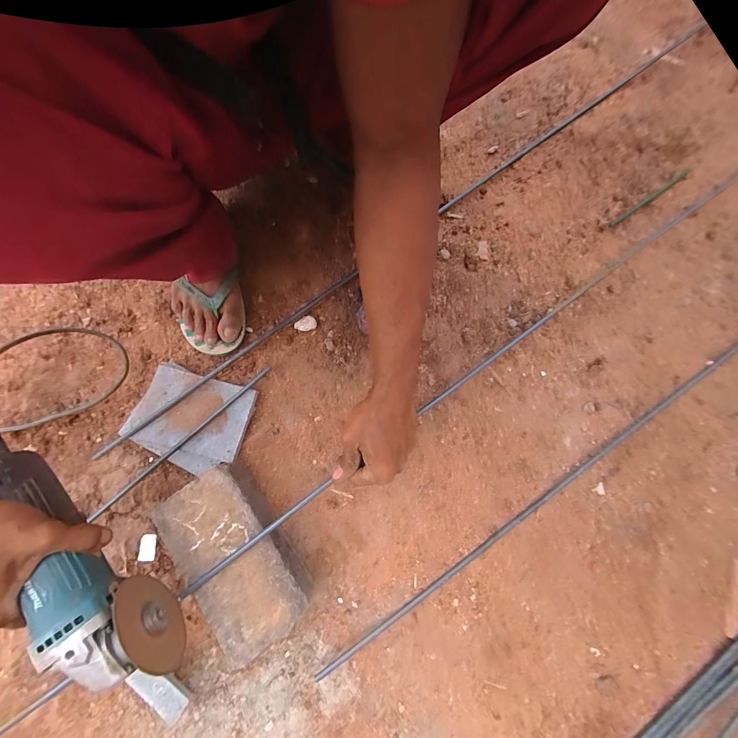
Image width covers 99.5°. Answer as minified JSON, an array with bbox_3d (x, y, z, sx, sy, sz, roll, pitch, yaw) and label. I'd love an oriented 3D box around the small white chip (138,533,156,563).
[{"bbox_3d":[-0.320,0.258,0.451,0.022,0.006,0.037,-7,78,-1],"label":"small white chip"}]

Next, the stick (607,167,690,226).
[{"bbox_3d":[0.510,-0.311,0.572,0.216,0.015,0.010,-34,79,-7],"label":"stick"}]

